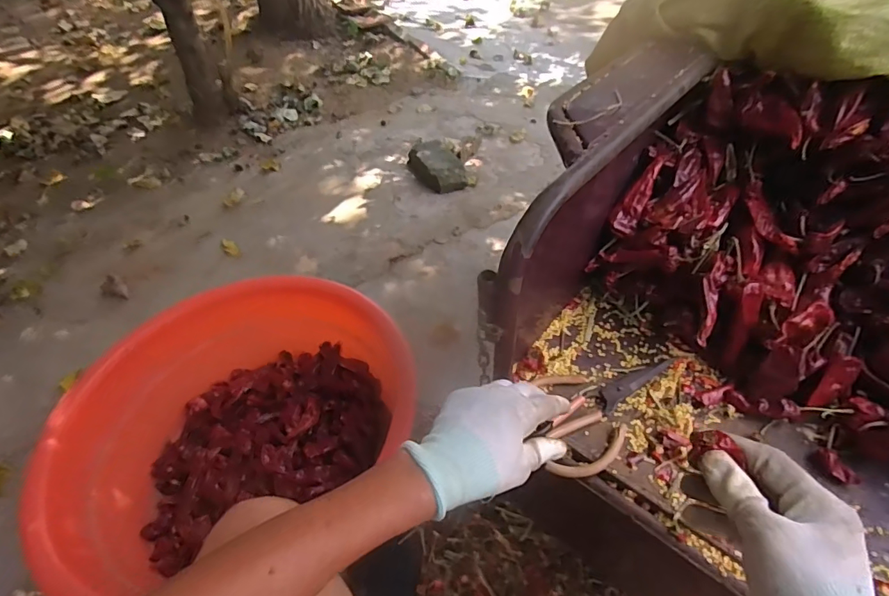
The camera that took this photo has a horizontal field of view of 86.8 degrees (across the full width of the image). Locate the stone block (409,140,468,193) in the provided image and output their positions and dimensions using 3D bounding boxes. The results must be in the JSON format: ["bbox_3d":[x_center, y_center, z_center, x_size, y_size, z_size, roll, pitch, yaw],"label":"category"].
[{"bbox_3d":[-0.029,-0.415,1.463,0.131,0.059,0.230,-24,49,-14],"label":"stone block"}]

